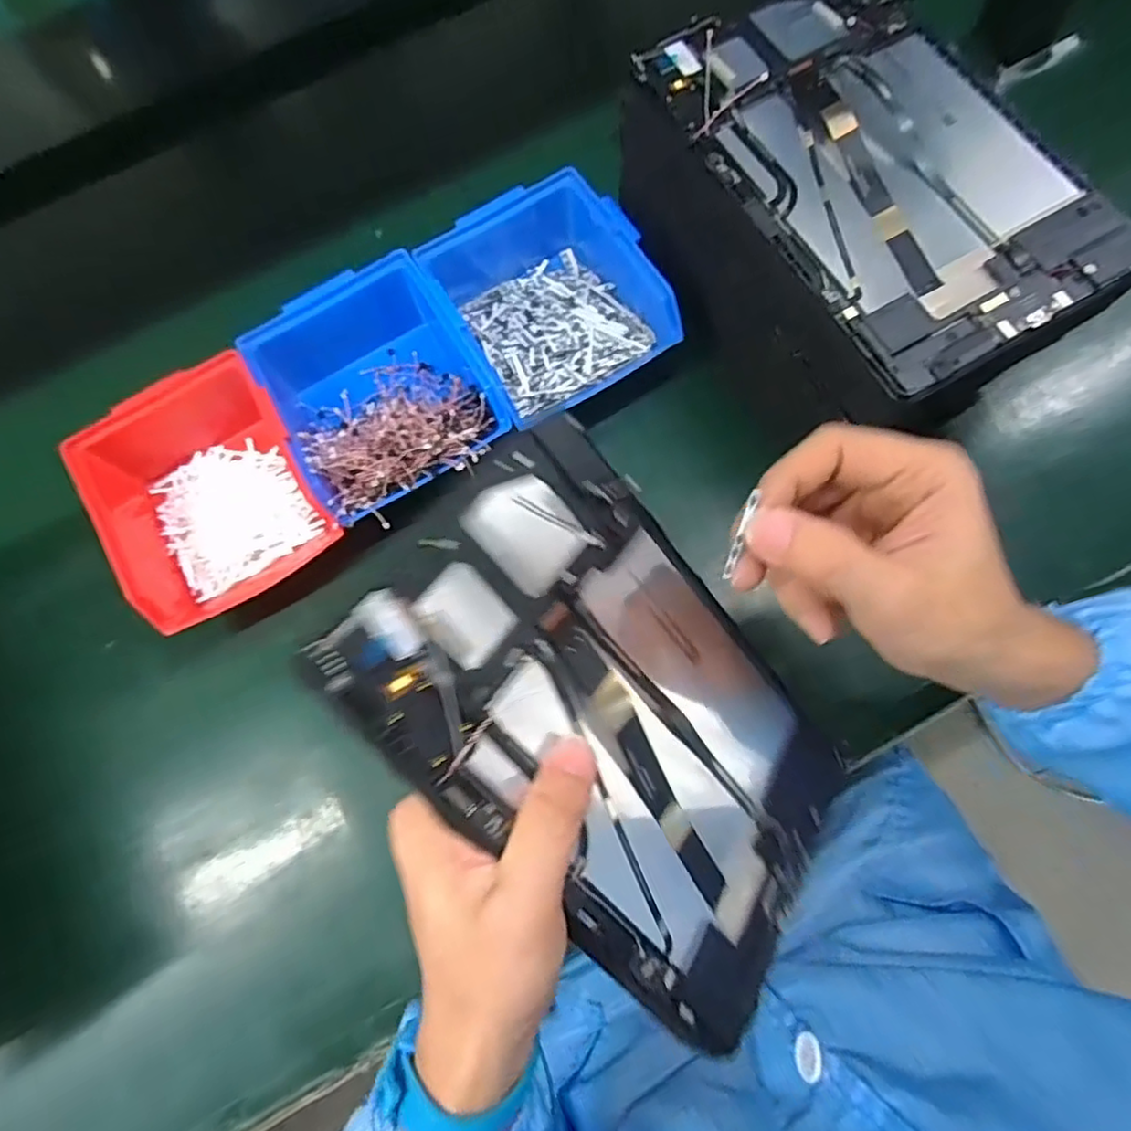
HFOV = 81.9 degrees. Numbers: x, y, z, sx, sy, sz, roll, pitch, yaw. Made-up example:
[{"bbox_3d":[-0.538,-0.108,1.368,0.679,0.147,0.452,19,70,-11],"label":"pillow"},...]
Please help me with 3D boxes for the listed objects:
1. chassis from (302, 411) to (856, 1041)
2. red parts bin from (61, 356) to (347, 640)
[{"bbox_3d":[0.031,0.066,0.273,0.231,0.009,0.153,50,57,-15],"label":"chassis"},{"bbox_3d":[-0.227,-0.059,0.415,0.116,0.073,0.176,-32,73,-5],"label":"red parts bin"}]

